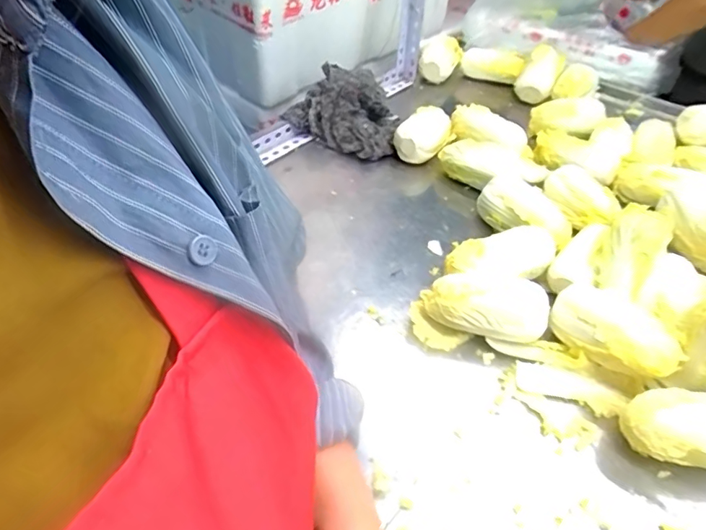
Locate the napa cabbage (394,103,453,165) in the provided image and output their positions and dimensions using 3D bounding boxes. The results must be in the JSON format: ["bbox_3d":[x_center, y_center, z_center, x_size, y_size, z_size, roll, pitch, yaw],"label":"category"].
[{"bbox_3d":[0.120,-0.219,0.841,0.080,0.064,0.107,23,47,18],"label":"napa cabbage"}]

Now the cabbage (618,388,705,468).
[{"bbox_3d":[0.332,0.165,0.482,0.132,0.066,0.066,7,44,3],"label":"cabbage"}]

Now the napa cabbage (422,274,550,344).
[{"bbox_3d":[0.153,0.046,0.575,0.142,0.077,0.063,5,44,1],"label":"napa cabbage"}]

